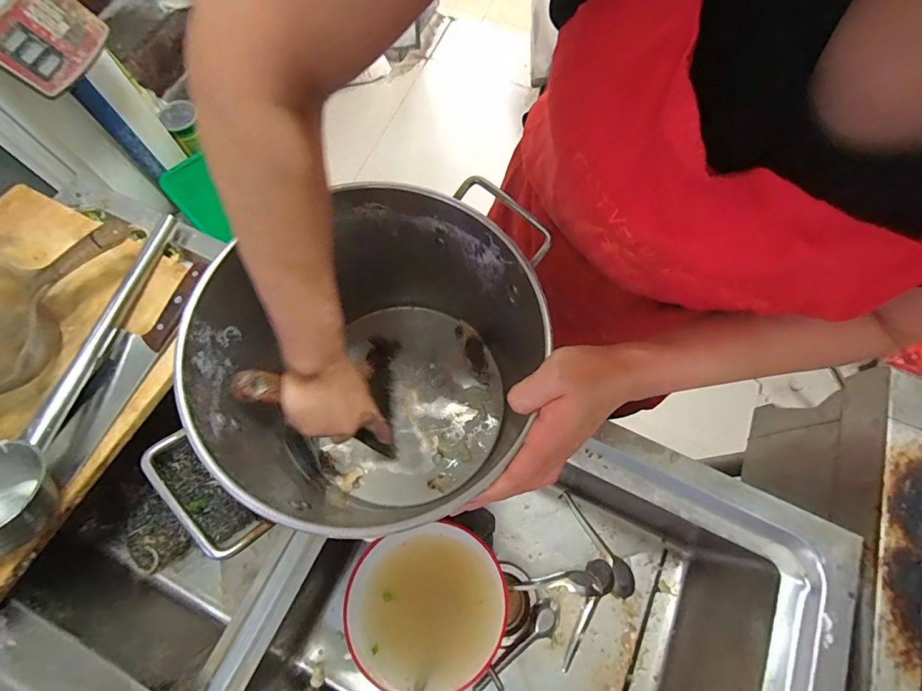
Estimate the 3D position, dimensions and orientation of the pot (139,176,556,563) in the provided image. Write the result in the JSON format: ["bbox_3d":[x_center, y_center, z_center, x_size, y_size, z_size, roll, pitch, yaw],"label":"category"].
[{"bbox_3d":[-0.070,0.030,0.428,0.297,0.244,0.260,-12,72,-6],"label":"pot"}]

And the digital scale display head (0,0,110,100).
[{"bbox_3d":[-0.937,-0.699,0.951,0.034,0.151,0.237,3,67,41],"label":"digital scale display head"}]

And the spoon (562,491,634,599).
[{"bbox_3d":[0.220,0.317,0.681,0.039,0.015,0.168,-26,60,-10],"label":"spoon"}]

